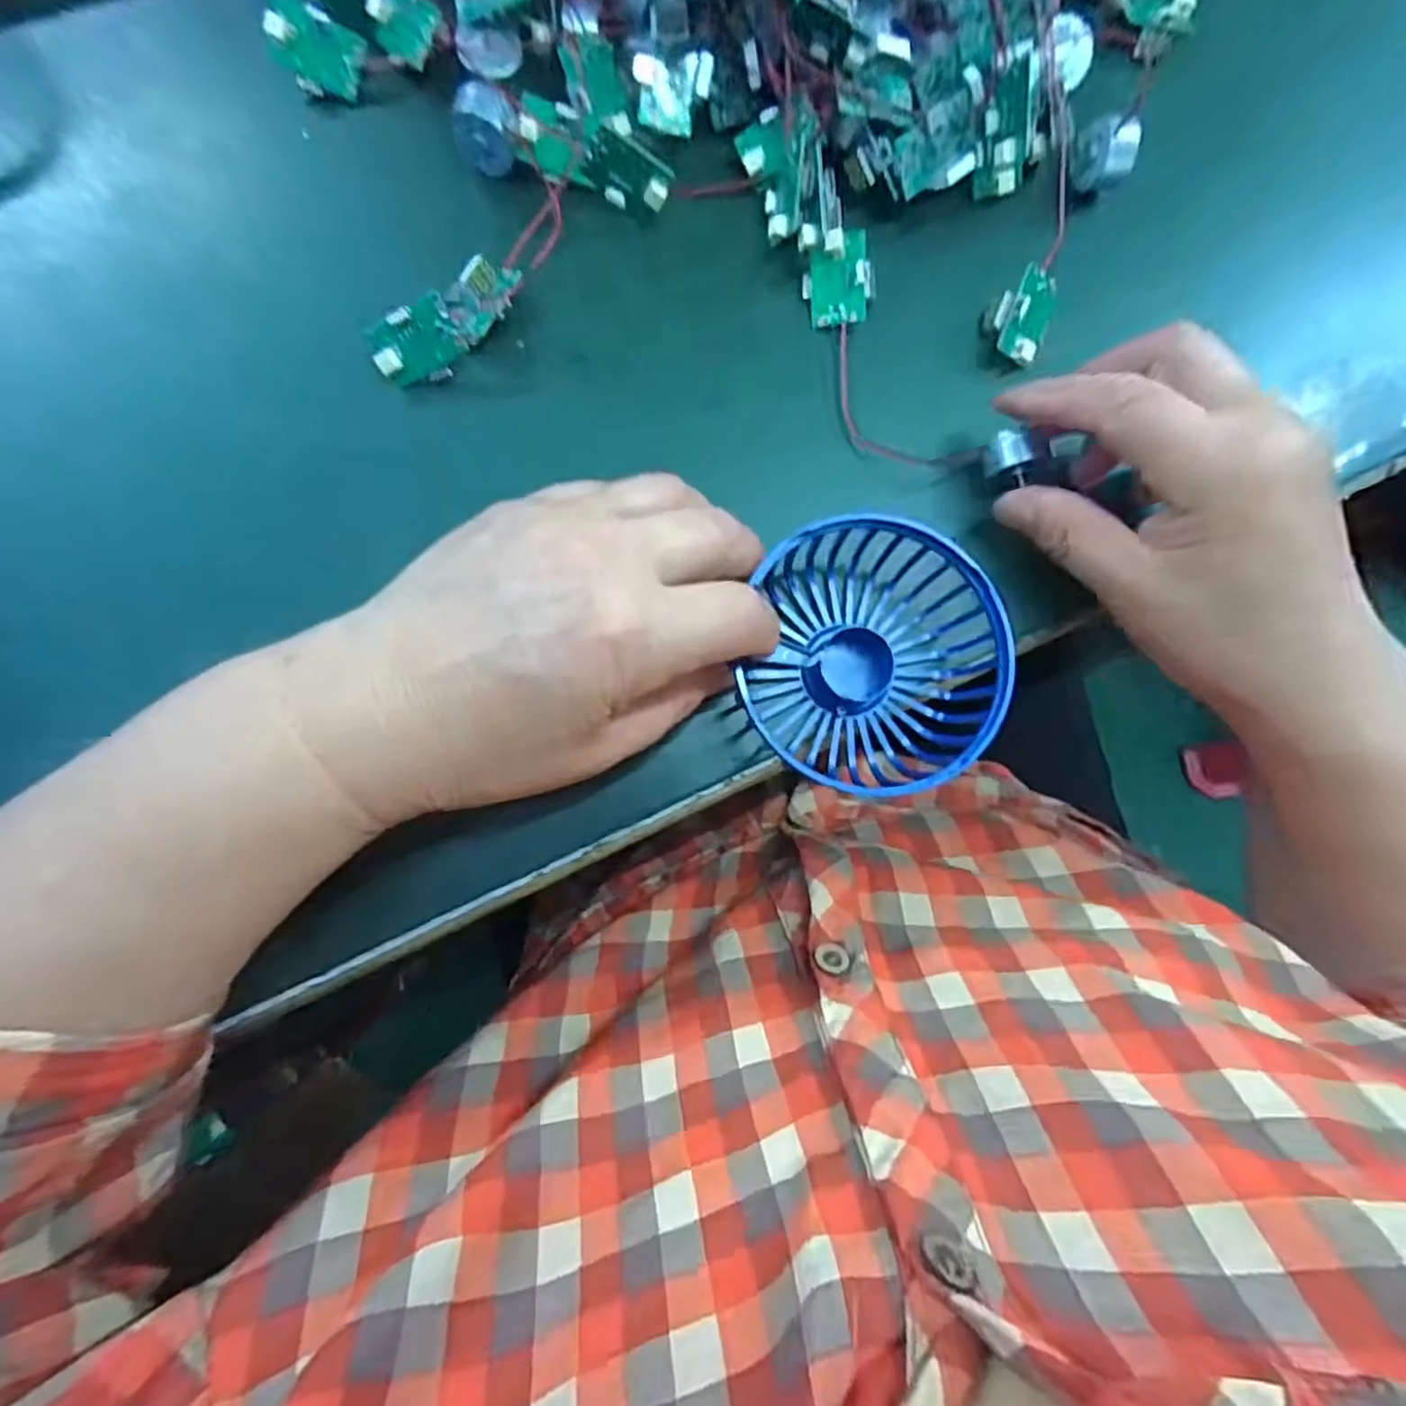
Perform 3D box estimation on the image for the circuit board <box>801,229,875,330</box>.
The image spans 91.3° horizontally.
[{"bbox_3d":[0.051,-0.158,0.259,0.026,0.006,0.029,-7,101,17],"label":"circuit board"}]

